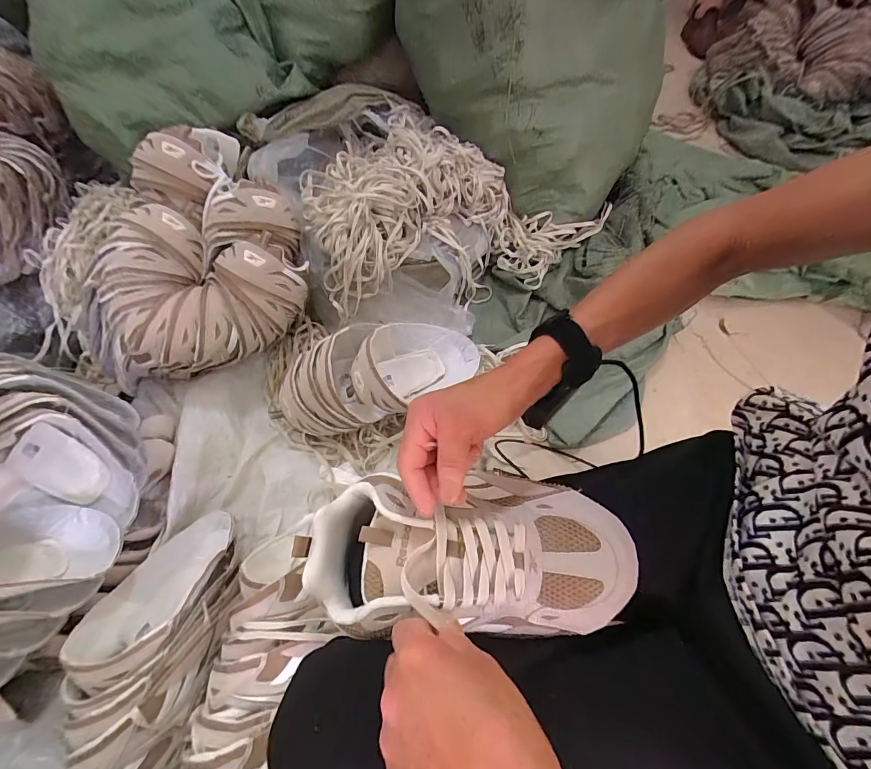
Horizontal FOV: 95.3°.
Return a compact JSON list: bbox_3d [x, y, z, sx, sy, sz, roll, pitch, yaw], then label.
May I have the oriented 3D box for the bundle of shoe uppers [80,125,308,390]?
[{"bbox_3d":[-0.463,-0.241,0.720,0.421,0.216,0.396,-18,61,-9],"label":"bundle of shoe uppers"}]

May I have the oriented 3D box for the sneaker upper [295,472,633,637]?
[{"bbox_3d":[0.024,0.126,0.307,0.238,0.067,0.113,0,60,3],"label":"sneaker upper"}]

